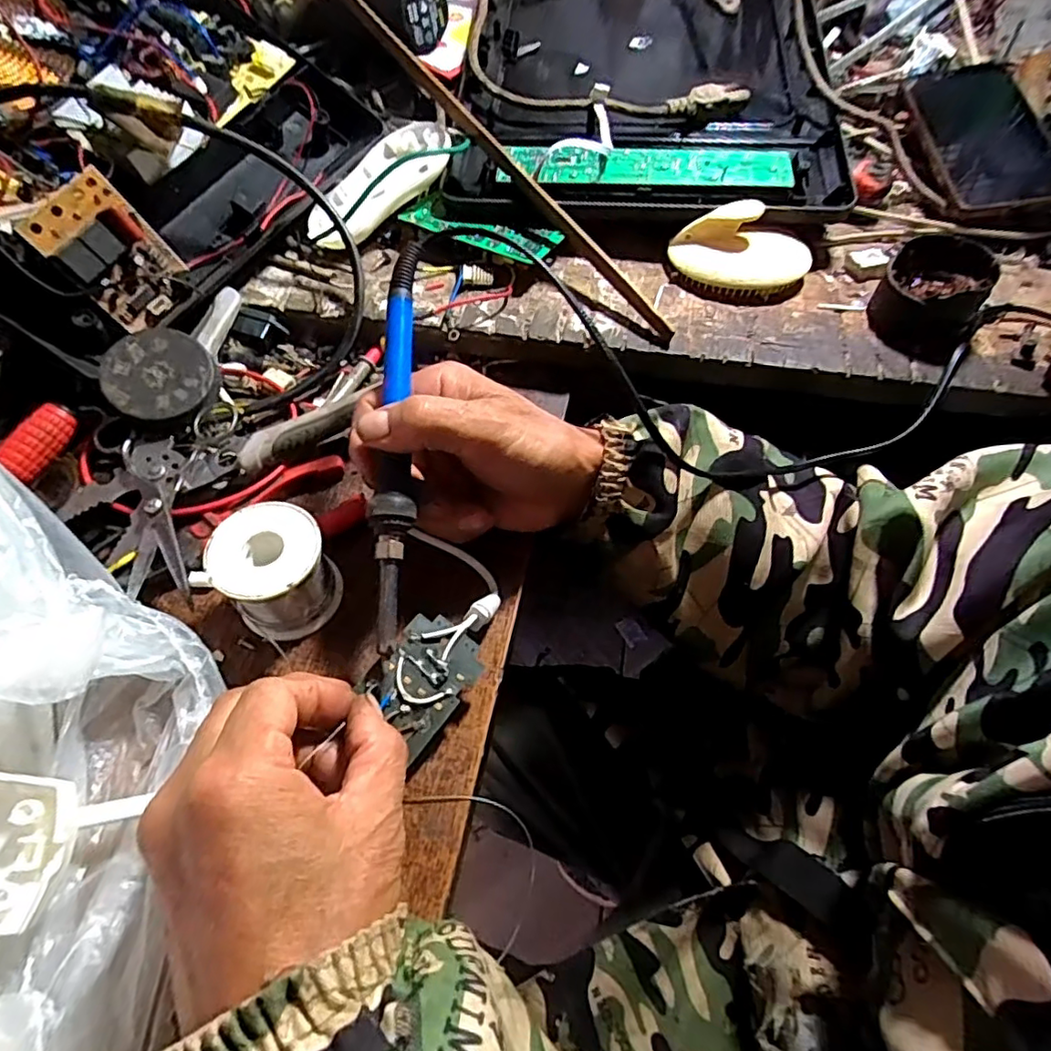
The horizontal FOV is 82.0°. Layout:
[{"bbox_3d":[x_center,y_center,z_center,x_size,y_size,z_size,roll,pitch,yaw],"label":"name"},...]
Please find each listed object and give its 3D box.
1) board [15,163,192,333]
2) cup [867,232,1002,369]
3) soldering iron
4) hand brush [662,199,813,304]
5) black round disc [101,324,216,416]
[{"bbox_3d":[-0.243,-0.161,0.361,0.020,0.077,0.059,16,62,39],"label":"board"},{"bbox_3d":[0.251,-0.142,0.373,0.060,0.043,0.064,1,60,-1],"label":"cup"},{"bbox_3d":[-0.061,-0.042,0.291,0.017,0.018,0.198,1,79,-1],"label":"soldering iron"},{"bbox_3d":[0.143,-0.182,0.400,0.093,0.038,0.059,18,61,9],"label":"hand brush"},{"bbox_3d":[-0.206,-0.087,0.340,0.056,0.004,0.053,3,74,-11],"label":"black round disc"}]

